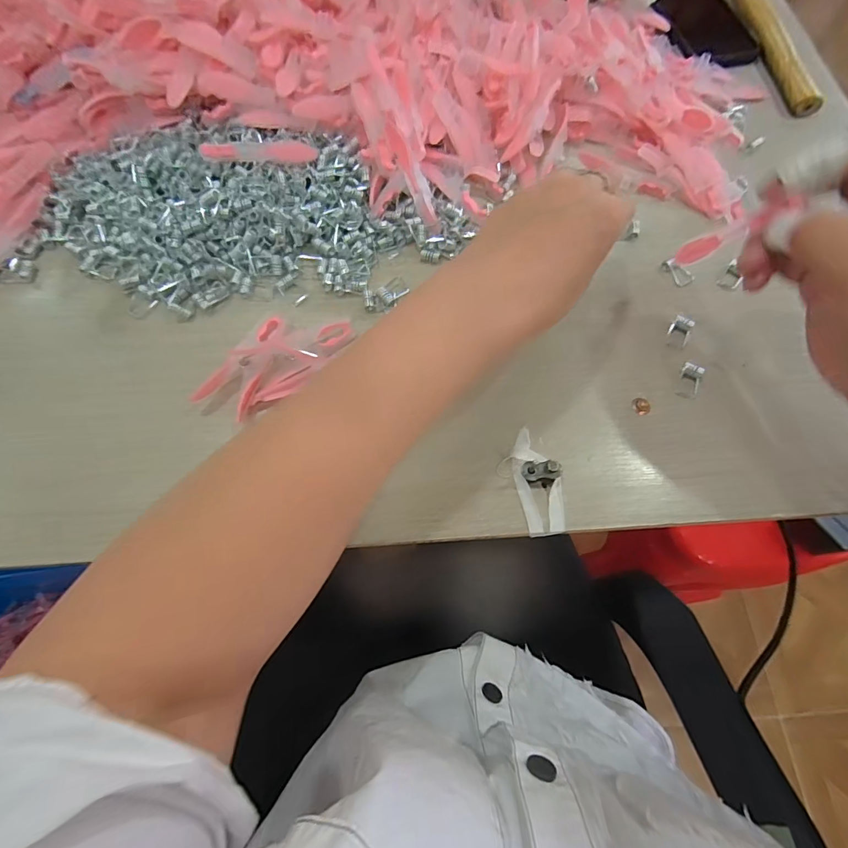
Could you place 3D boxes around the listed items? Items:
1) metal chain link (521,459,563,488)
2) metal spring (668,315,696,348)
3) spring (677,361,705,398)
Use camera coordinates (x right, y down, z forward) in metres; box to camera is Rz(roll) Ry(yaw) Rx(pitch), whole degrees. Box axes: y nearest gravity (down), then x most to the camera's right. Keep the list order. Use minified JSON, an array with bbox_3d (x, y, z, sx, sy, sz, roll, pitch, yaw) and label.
[{"bbox_3d":[0.070,0.030,0.257,0.022,0.014,0.013,-2,69,-2],"label":"metal chain link"},{"bbox_3d":[0.178,-0.065,0.300,0.014,0.007,0.019,31,72,10],"label":"metal spring"},{"bbox_3d":[0.175,-0.028,0.284,0.014,0.011,0.021,16,70,5],"label":"spring"}]

